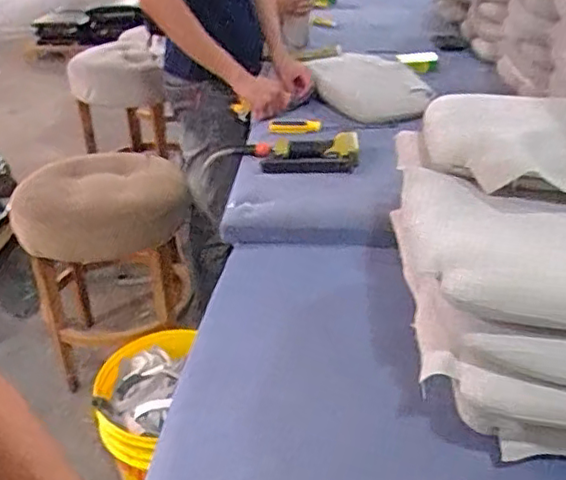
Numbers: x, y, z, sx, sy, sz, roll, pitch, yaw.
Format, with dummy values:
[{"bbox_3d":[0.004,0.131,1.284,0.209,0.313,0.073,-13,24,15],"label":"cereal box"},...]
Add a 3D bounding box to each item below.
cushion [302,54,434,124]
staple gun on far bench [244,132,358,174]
[{"bbox_3d":[0.244,-0.385,1.570,0.236,0.105,0.391,-19,35,-26],"label":"cushion"},{"bbox_3d":[0.026,-0.178,1.265,0.245,0.052,0.125,8,32,16],"label":"staple gun on far bench"}]

